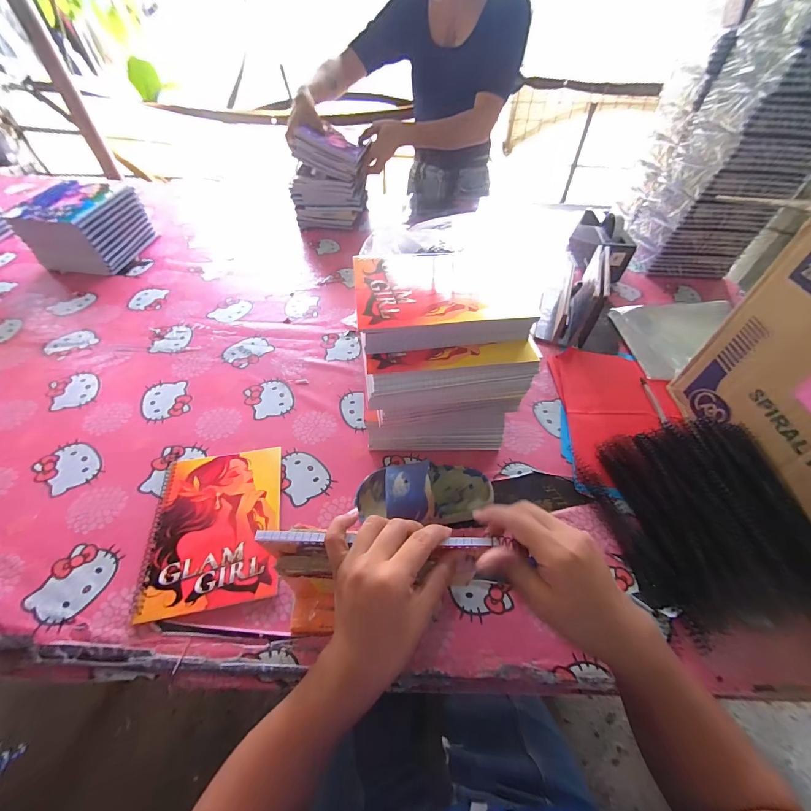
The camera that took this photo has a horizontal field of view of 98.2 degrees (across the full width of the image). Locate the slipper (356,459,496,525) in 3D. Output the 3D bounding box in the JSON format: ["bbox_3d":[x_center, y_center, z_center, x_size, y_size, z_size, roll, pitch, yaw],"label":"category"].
[{"bbox_3d":[0.026,0.111,0.451,0.172,0.062,0.078,-4,52,-6],"label":"slipper"}]

